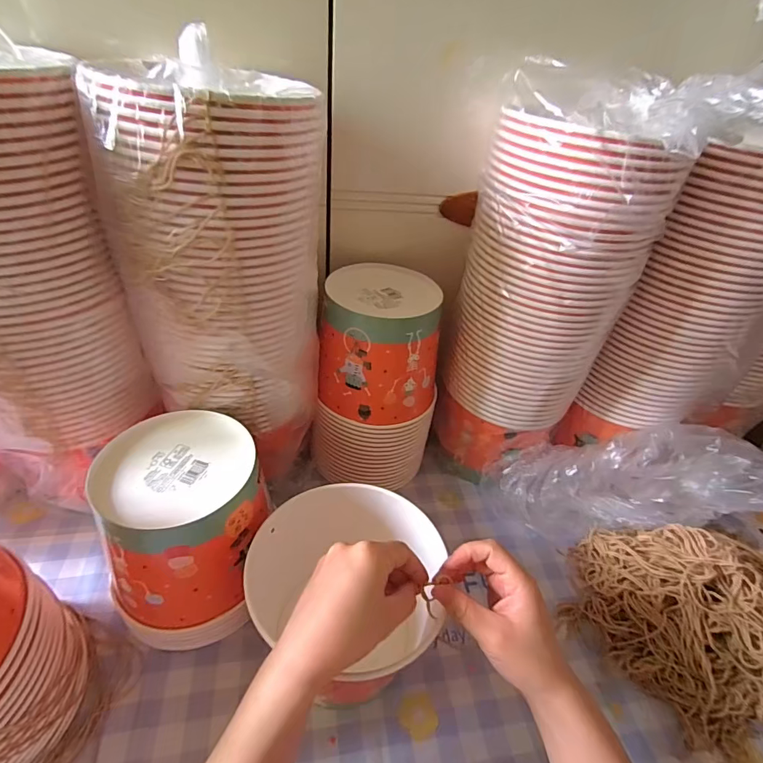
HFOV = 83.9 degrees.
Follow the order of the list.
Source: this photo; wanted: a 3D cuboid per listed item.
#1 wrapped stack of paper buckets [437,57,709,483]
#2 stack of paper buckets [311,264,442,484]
[{"bbox_3d":[0.168,-0.076,0.469,0.137,0.408,0.157,-27,50,-34],"label":"wrapped stack of paper buckets"},{"bbox_3d":[-0.001,0.004,0.540,0.142,0.251,0.136,11,40,4],"label":"stack of paper buckets"}]

